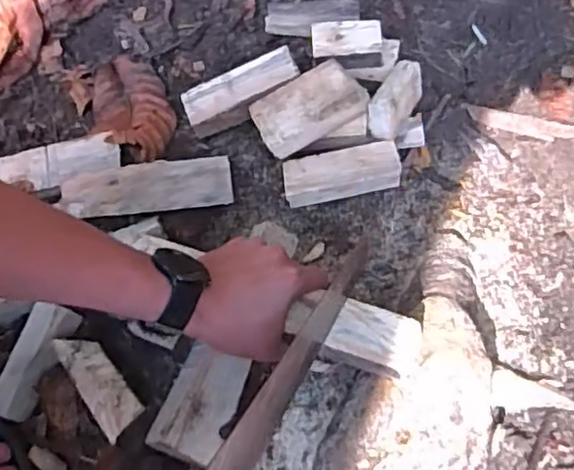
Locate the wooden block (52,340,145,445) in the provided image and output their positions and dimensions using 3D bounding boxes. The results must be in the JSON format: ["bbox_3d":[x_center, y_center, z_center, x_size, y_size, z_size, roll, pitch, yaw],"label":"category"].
[{"bbox_3d":[-0.156,0.121,0.550,0.034,0.009,0.092,-35,72,-14],"label":"wooden block"}]

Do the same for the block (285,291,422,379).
[{"bbox_3d":[0.052,0.073,0.502,0.094,0.020,0.046,18,68,6],"label":"block"}]

